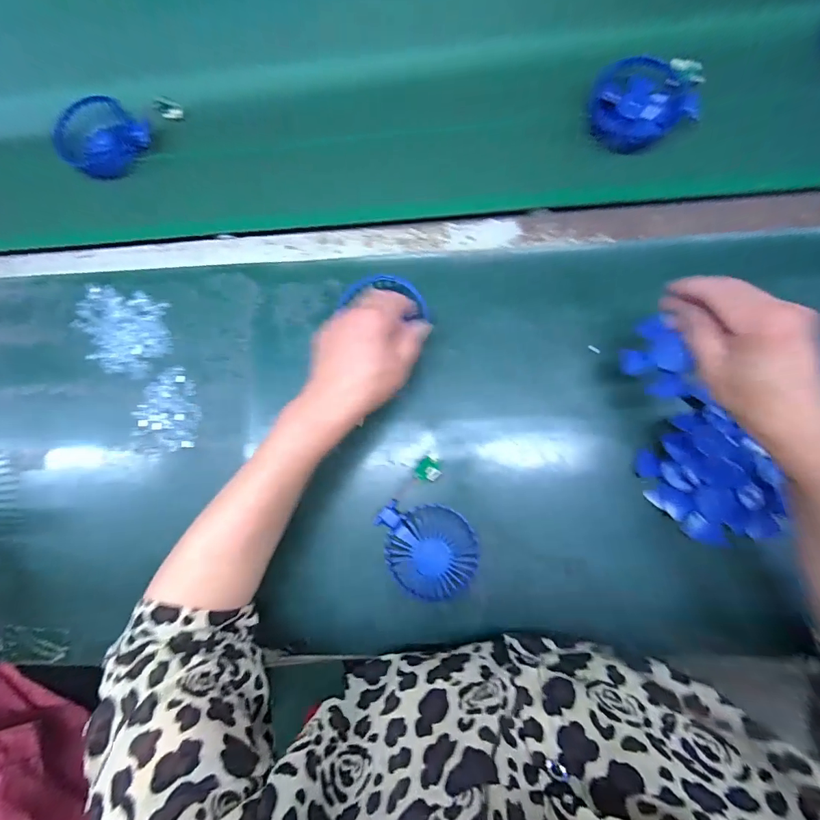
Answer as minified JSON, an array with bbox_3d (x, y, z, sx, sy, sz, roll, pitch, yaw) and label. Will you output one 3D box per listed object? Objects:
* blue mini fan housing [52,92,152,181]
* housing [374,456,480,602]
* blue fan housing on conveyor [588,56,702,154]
[{"bbox_3d":[-0.360,-0.319,0.483,0.094,0.030,0.085,-44,83,-1],"label":"blue mini fan housing"},{"bbox_3d":[0.016,0.116,0.386,0.081,0.045,0.125,-28,83,1],"label":"housing"},{"bbox_3d":[0.245,-0.326,0.439,0.089,0.039,0.080,-18,83,2],"label":"blue fan housing on conveyor"}]

